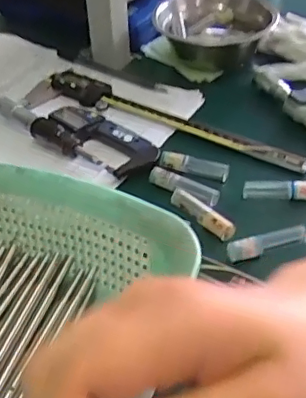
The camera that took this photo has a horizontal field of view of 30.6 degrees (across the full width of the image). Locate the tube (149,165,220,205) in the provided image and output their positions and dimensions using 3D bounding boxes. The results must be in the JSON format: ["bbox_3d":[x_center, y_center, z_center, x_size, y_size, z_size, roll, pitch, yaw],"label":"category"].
[{"bbox_3d":[0.024,-0.010,0.441,0.061,0.012,0.011,25,46,27],"label":"tube"}]

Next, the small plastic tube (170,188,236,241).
[{"bbox_3d":[0.037,0.010,0.418,0.013,0.013,0.061,-29,48,-30],"label":"small plastic tube"}]

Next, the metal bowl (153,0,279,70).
[{"bbox_3d":[0.064,-0.173,0.590,0.119,0.062,0.119,1,40,1],"label":"metal bowl"}]

